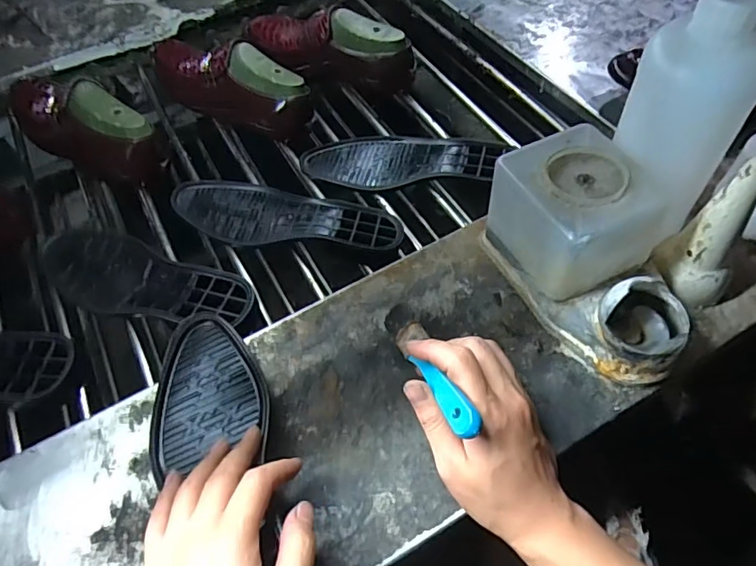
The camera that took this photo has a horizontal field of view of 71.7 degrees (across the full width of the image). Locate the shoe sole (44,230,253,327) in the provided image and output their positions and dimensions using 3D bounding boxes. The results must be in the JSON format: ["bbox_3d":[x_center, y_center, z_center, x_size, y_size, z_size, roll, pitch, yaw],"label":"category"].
[{"bbox_3d":[-0.256,-0.001,0.571,0.264,0.031,0.088,19,60,16],"label":"shoe sole"}]

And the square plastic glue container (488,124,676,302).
[{"bbox_3d":[0.167,-0.061,0.454,0.098,0.085,0.118,-24,58,-11],"label":"square plastic glue container"}]

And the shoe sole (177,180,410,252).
[{"bbox_3d":[-0.113,-0.079,0.622,0.277,0.019,0.094,11,58,12],"label":"shoe sole"}]

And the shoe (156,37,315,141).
[{"bbox_3d":[-0.211,-0.283,0.732,0.254,0.093,0.079,25,62,20],"label":"shoe"}]

